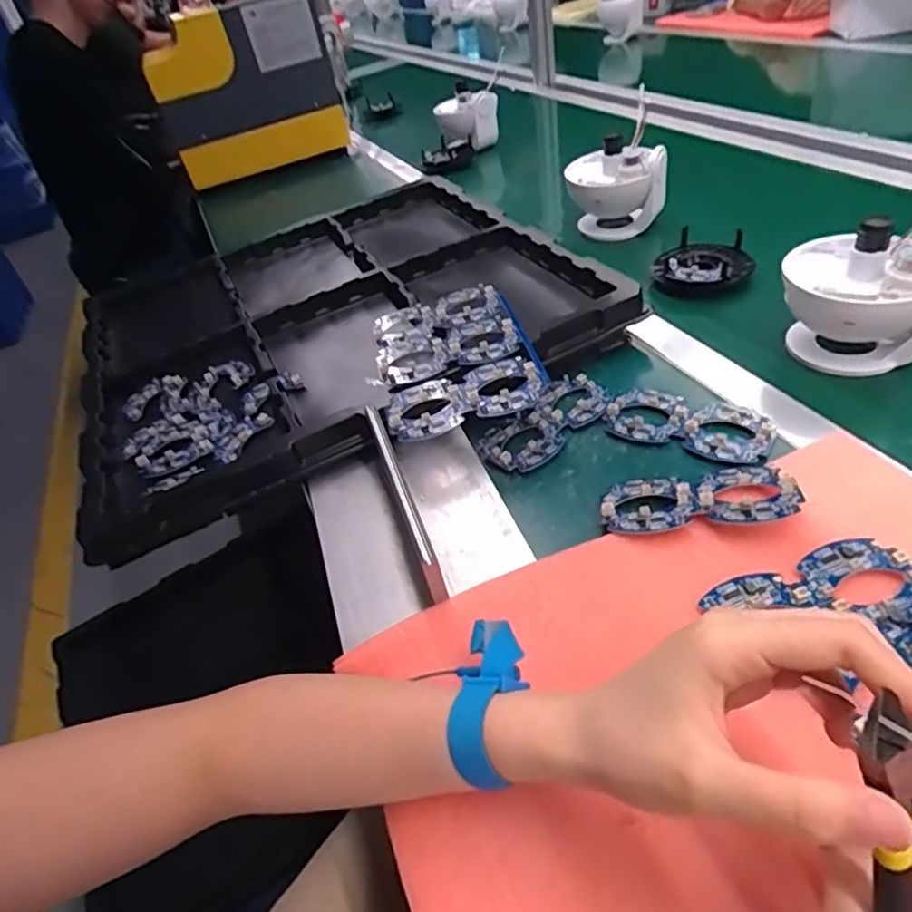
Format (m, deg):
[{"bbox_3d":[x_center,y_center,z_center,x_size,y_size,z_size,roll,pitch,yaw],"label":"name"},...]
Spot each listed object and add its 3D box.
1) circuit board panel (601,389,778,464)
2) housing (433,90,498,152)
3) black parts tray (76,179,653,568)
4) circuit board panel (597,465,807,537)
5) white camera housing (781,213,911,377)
[{"bbox_3d":[0.187,-0.028,0.498,0.126,0.012,0.063,17,48,30],"label":"circuit board panel"},{"bbox_3d":[0.022,-0.612,1.136,0.110,0.088,0.072,-10,40,4],"label":"housing"},{"bbox_3d":[-0.141,-0.153,0.681,0.519,0.076,0.553,-24,41,-12],"label":"black parts tray"},{"bbox_3d":[0.166,0.027,0.430,0.126,0.008,0.067,-9,29,16],"label":"circuit board panel"},{"bbox_3d":[0.336,-0.127,0.518,0.115,0.131,0.096,19,50,32],"label":"white camera housing"}]

